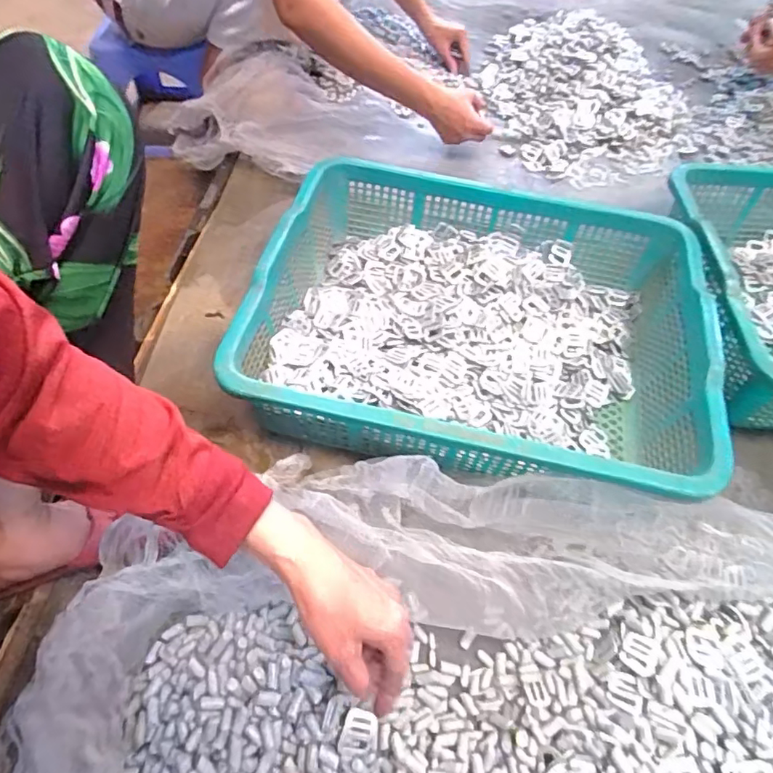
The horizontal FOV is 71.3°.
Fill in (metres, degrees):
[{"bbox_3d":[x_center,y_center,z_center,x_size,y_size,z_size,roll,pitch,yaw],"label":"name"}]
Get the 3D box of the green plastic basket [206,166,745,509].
[{"bbox_3d":[0.106,-0.067,0.618,0.460,0.141,0.371,10,55,5],"label":"green plastic basket"}]

